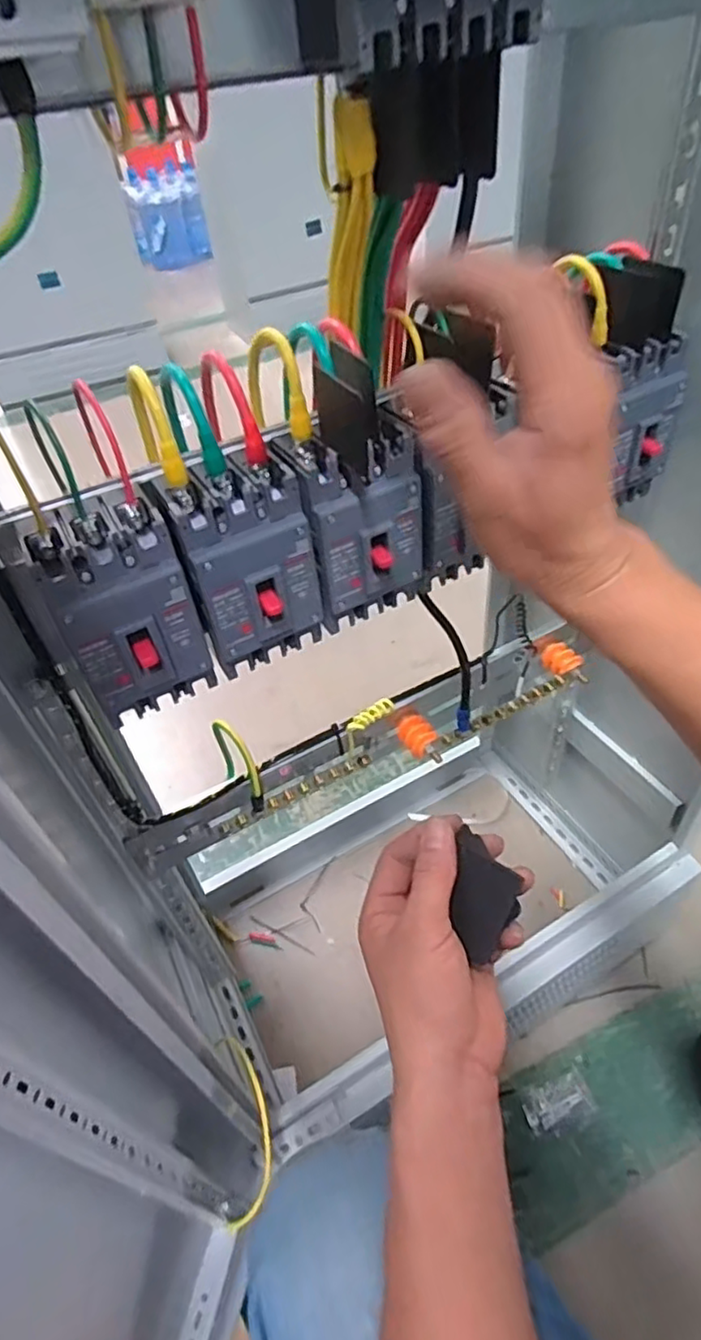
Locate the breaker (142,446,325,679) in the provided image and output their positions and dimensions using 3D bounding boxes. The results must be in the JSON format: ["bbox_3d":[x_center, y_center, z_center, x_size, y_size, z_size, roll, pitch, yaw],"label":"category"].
[{"bbox_3d":[-0.067,-0.068,0.419,0.081,0.117,0.071,-21,47,-15],"label":"breaker"}]

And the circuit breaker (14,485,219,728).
[{"bbox_3d":[-0.138,-0.037,0.395,0.076,0.114,0.072,-27,49,-20],"label":"circuit breaker"}]

